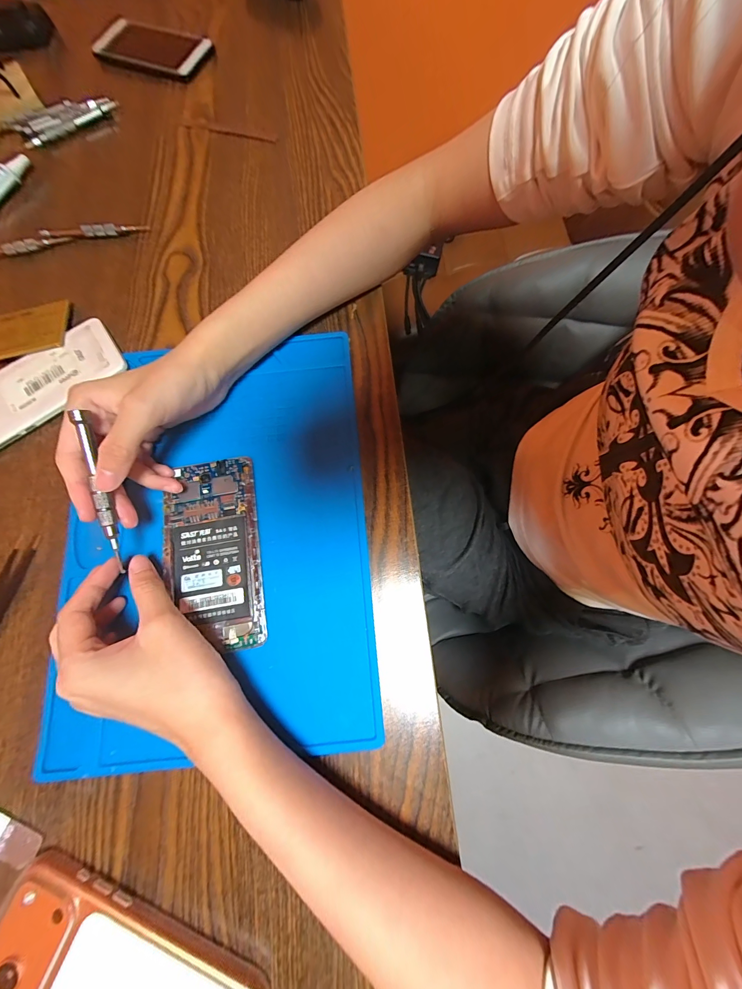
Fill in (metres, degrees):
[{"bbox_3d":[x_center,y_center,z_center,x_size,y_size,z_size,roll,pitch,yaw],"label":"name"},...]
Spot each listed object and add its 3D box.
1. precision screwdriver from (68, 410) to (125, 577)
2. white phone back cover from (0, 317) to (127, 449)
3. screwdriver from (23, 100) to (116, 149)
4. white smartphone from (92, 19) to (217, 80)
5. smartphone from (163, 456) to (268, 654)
[{"bbox_3d":[-0.175,-0.001,0.213,0.009,0.008,0.099,-10,96,-1],"label":"precision screwdriver"},{"bbox_3d":[-0.289,-0.096,0.287,0.142,0.011,0.071,-39,78,-8],"label":"white phone back cover"},{"bbox_3d":[-0.335,-0.414,0.371,0.109,0.012,0.009,-30,77,-6],"label":"screwdriver"},{"bbox_3d":[-0.260,-0.535,0.395,0.128,0.013,0.068,24,78,8],"label":"white smartphone"},{"bbox_3d":[-0.117,0.042,0.246,0.069,0.005,0.139,-15,77,-2],"label":"smartphone"}]

